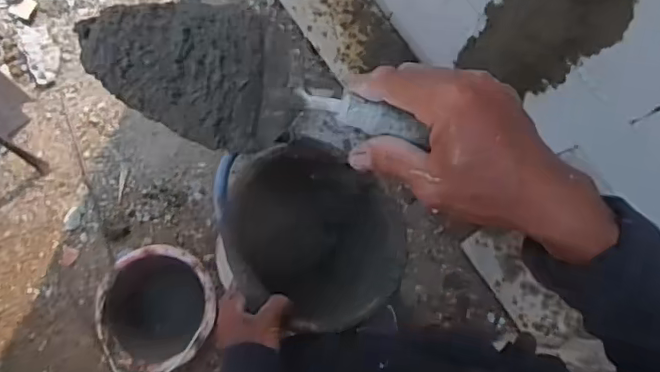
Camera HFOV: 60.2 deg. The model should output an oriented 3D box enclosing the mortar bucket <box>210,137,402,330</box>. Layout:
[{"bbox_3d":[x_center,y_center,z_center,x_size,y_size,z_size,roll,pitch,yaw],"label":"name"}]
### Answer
[{"bbox_3d":[-0.021,0.066,0.826,0.230,0.237,0.251,0,86,0],"label":"mortar bucket"}]

